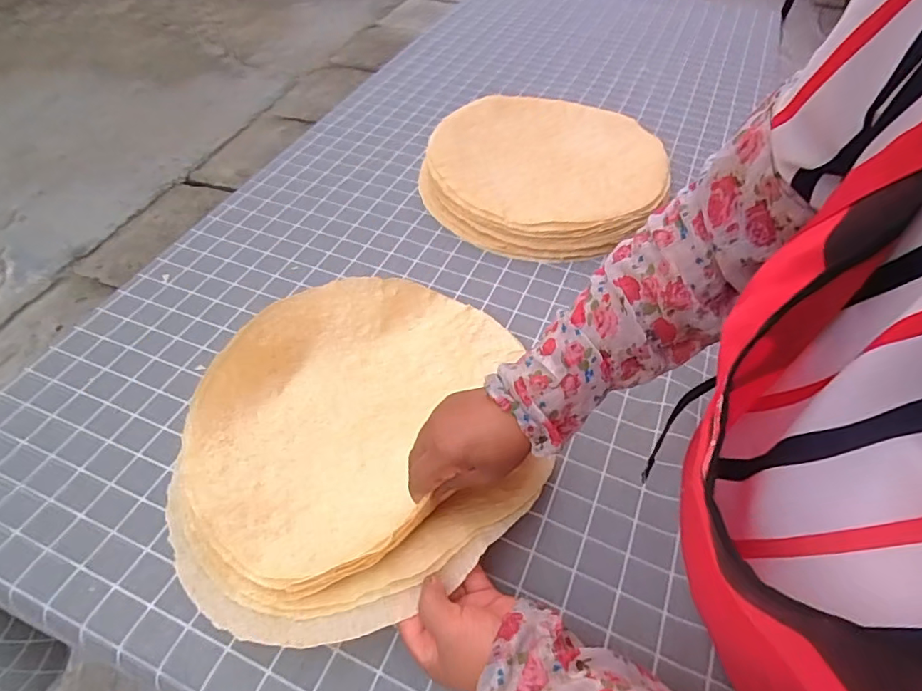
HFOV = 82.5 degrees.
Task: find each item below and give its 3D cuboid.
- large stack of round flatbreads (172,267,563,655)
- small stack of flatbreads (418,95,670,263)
[{"bbox_3d":[-0.092,0.079,0.521,0.332,0.062,0.386,30,57,21],"label":"large stack of round flatbreads"},{"bbox_3d":[0.134,-0.290,0.851,0.370,0.056,0.401,17,53,12],"label":"small stack of flatbreads"}]

